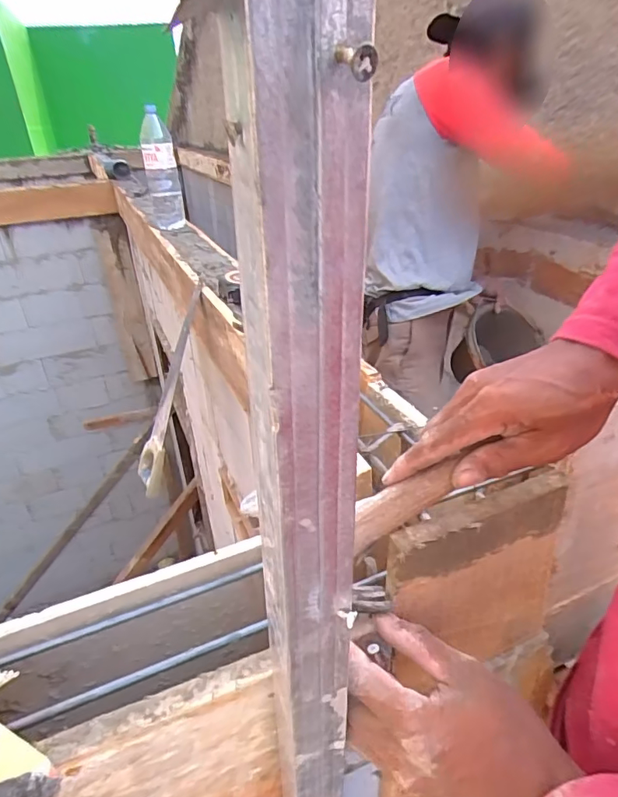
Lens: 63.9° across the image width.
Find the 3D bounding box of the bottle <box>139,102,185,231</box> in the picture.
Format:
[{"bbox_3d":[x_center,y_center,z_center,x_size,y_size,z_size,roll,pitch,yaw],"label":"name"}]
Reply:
[{"bbox_3d":[-0.441,-0.682,1.487,0.092,0.320,0.104,-11,31,-14],"label":"bottle"}]

